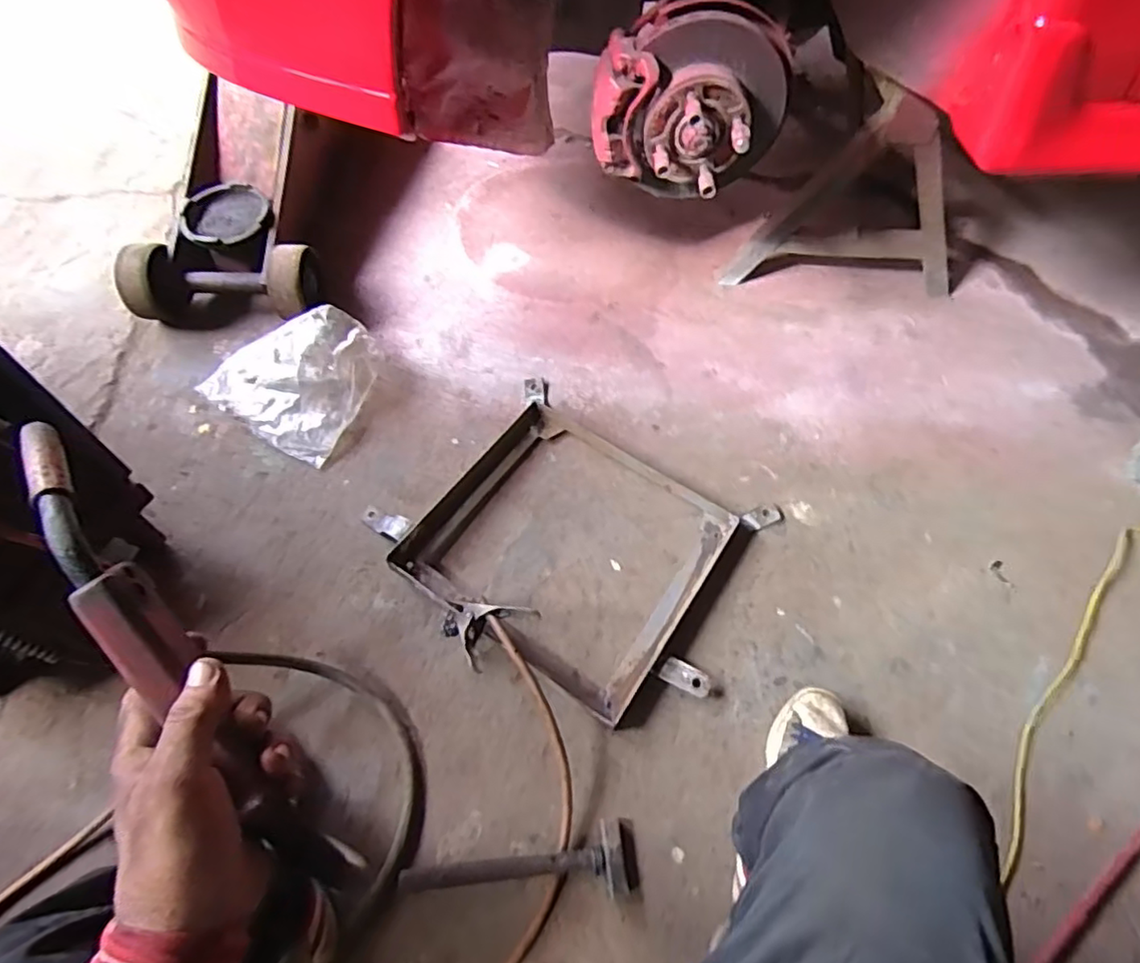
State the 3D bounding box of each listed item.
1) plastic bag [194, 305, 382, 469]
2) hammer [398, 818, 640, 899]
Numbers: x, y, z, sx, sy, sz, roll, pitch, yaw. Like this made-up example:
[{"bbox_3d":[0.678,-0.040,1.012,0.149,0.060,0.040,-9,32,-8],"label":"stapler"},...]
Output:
[{"bbox_3d":[-0.458,-0.194,1.083,0.257,0.082,0.256,30,61,17],"label":"plastic bag"},{"bbox_3d":[-0.051,0.454,0.726,0.270,0.058,0.073,-8,57,-7],"label":"hammer"}]

